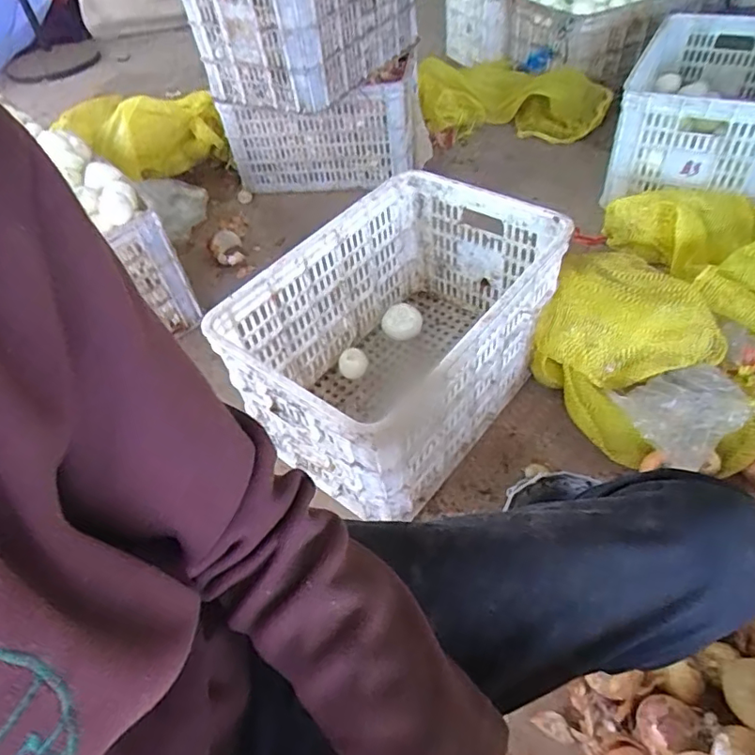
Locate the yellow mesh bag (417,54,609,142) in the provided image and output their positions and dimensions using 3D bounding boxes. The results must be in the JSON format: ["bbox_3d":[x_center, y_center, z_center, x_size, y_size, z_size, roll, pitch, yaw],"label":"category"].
[{"bbox_3d":[0.337,-0.791,1.538,0.217,0.153,0.578,-39,55,-25],"label":"yellow mesh bag"}]

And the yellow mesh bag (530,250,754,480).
[{"bbox_3d":[0.434,-0.022,0.864,0.368,0.166,0.256,29,58,28],"label":"yellow mesh bag"}]

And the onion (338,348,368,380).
[{"bbox_3d":[-0.047,-0.026,1.039,0.056,0.042,0.048,-11,48,-3],"label":"onion"}]

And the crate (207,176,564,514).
[{"bbox_3d":[0.034,-0.073,0.918,0.354,0.281,0.483,32,59,30],"label":"crate"}]

